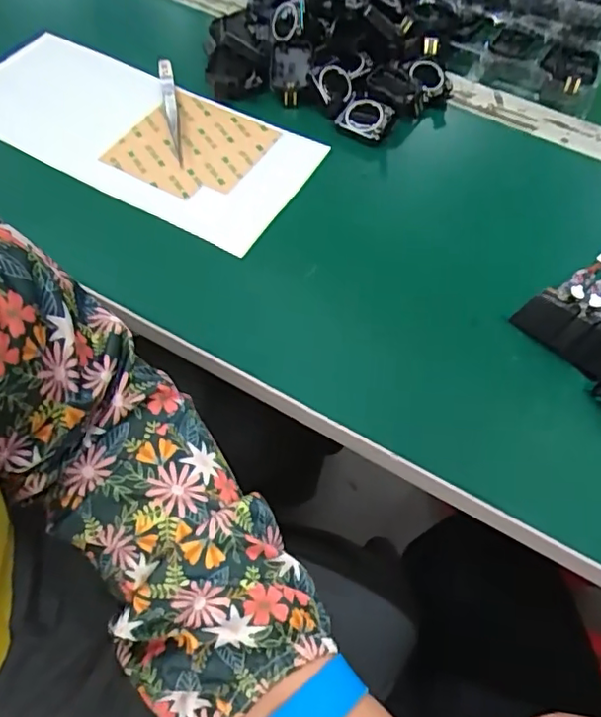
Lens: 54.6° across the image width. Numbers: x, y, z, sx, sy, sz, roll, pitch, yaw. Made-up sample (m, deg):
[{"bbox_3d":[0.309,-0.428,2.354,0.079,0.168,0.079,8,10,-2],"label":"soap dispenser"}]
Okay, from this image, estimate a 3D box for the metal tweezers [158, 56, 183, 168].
[{"bbox_3d":[-0.104,-0.202,0.465,0.011,0.009,0.130,-10,60,-7],"label":"metal tweezers"}]

